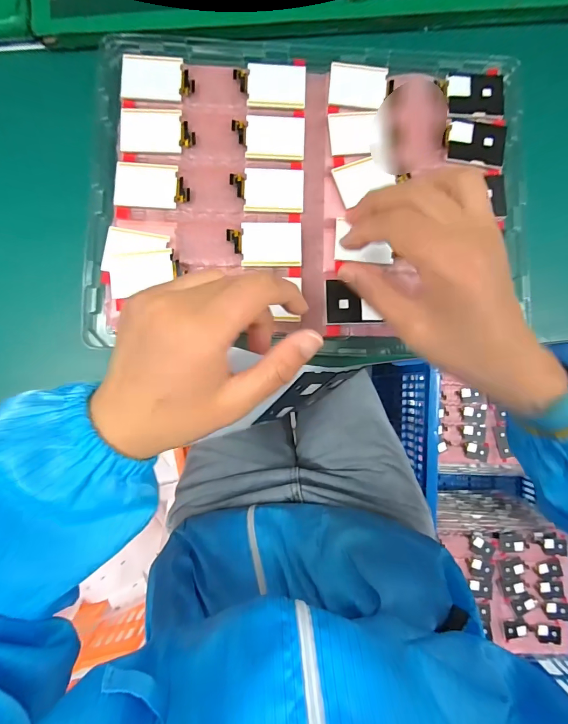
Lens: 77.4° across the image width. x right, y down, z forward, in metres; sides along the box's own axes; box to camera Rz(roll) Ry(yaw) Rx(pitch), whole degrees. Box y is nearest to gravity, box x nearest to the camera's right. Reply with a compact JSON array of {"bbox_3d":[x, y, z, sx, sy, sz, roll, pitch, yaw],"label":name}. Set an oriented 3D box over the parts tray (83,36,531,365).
[{"bbox_3d":[0.024,-0.136,0.290,0.350,0.018,0.259,2,87,-3],"label":"parts tray"}]

